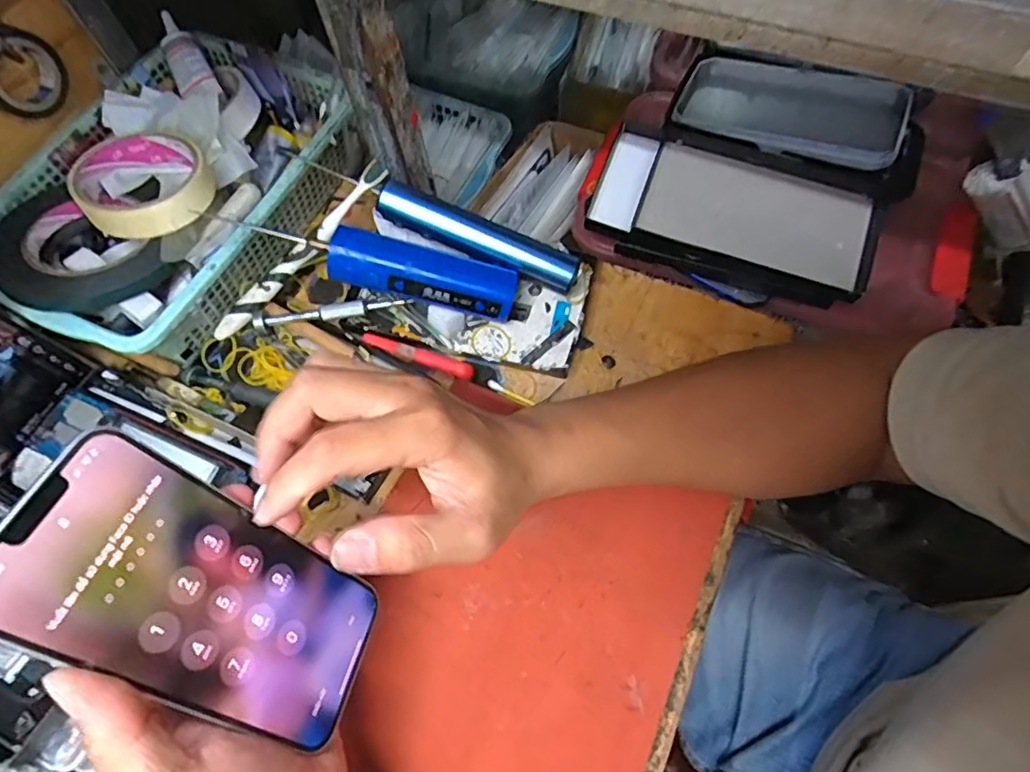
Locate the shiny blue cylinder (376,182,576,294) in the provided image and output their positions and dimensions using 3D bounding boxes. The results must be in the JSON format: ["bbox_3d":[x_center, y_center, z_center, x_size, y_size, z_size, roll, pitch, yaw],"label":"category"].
[{"bbox_3d":[-0.026,-0.112,0.435,0.154,0.023,0.028,22,66,-3],"label":"shiny blue cylinder"}]

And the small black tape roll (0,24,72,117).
[{"bbox_3d":[-0.349,-0.220,0.409,0.028,0.052,0.055,22,69,13],"label":"small black tape roll"}]

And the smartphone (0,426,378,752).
[{"bbox_3d":[-0.124,0.089,0.242,0.004,0.157,0.075,-18,39,34],"label":"smartphone"}]

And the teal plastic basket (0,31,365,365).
[{"bbox_3d":[-0.260,-0.154,0.455,0.190,0.071,0.273,27,70,15],"label":"teal plastic basket"}]

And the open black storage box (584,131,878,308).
[{"bbox_3d":[0.170,-0.140,0.471,0.220,0.036,0.108,17,68,11],"label":"open black storage box"}]

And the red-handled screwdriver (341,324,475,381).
[{"bbox_3d":[-0.081,-0.026,0.428,0.107,0.018,0.013,17,68,11],"label":"red-handled screwdriver"}]

